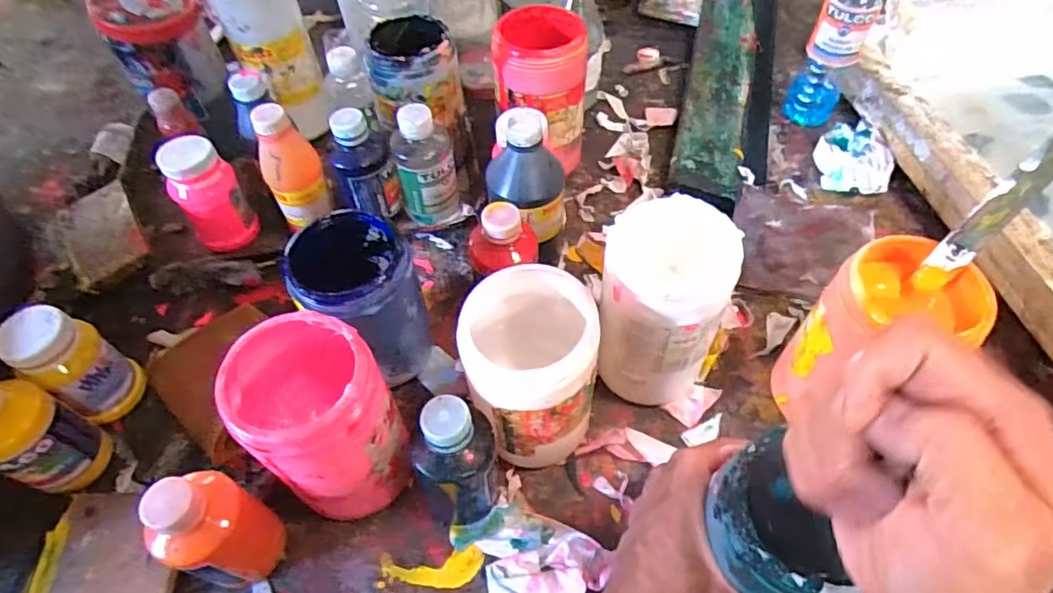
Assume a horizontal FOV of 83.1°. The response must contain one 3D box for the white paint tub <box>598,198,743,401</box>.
[{"bbox_3d":[0.108,0.013,0.484,0.094,0.170,0.089,-1,56,2],"label":"white paint tub"}]

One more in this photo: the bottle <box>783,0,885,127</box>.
[{"bbox_3d":[0.351,-0.287,0.670,0.060,0.164,0.052,19,59,14],"label":"bottle"}]

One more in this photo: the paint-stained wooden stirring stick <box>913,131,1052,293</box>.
[{"bbox_3d":[0.312,-0.081,0.356,0.008,0.199,0.020,-11,51,-40],"label":"paint-stained wooden stirring stick"}]

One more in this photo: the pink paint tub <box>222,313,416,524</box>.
[{"bbox_3d":[-0.142,0.095,0.432,0.095,0.169,0.088,-1,56,2],"label":"pink paint tub"}]

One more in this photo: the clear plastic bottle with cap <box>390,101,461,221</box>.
[{"bbox_3d":[-0.103,-0.135,0.609,0.062,0.115,0.057,-2,56,1],"label":"clear plastic bottle with cap"}]

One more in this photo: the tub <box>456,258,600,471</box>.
[{"bbox_3d":[0.004,0.063,0.456,0.089,0.171,0.094,-1,56,2],"label":"tub"}]

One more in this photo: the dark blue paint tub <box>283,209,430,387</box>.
[{"bbox_3d":[-0.133,0.004,0.493,0.087,0.127,0.100,-37,62,-20],"label":"dark blue paint tub"}]

